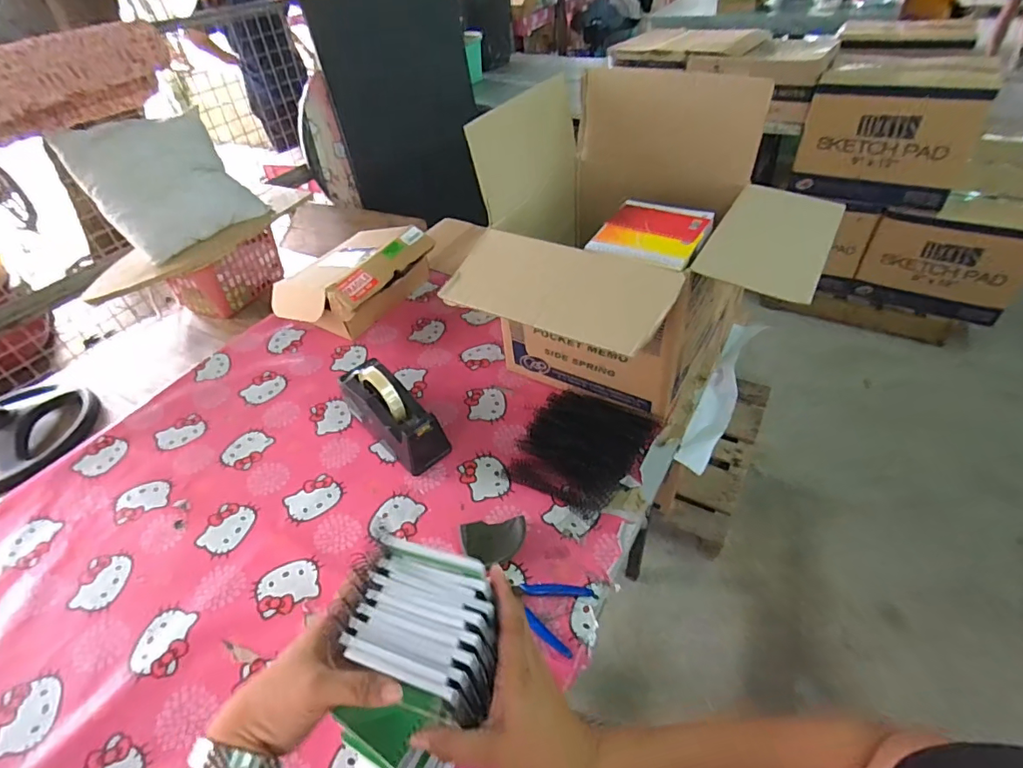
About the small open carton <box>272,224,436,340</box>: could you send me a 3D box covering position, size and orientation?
[{"bbox_3d":[-0.342,-0.235,1.106,0.230,0.137,0.290,20,50,25],"label":"small open carton"}]

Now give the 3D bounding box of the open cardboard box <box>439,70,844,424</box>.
[{"bbox_3d":[0.189,-0.184,0.781,0.428,0.395,0.467,21,51,25],"label":"open cardboard box"}]

